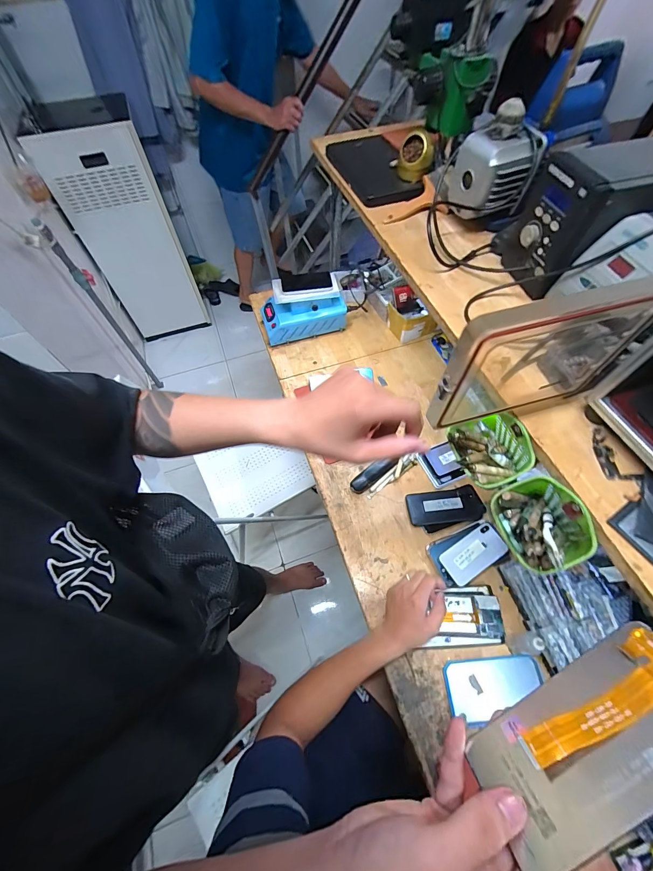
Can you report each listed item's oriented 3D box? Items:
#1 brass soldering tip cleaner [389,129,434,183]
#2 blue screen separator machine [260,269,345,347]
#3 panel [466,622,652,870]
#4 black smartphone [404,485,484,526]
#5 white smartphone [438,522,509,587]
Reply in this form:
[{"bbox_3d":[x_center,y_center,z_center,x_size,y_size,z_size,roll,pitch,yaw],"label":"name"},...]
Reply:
[{"bbox_3d":[0.178,-0.566,0.670,0.072,0.066,0.070,9,62,6],"label":"brass soldering tip cleaner"},{"bbox_3d":[-0.073,-0.385,0.998,0.252,0.153,0.135,-9,61,-3],"label":"blue screen separator machine"},{"bbox_3d":[0.167,0.188,0.208,0.152,0.013,0.070,-39,23,2],"label":"panel"},{"bbox_3d":[0.271,0.161,0.759,0.167,0.006,0.081,-9,61,-4],"label":"black smartphone"},{"bbox_3d":[0.307,0.244,0.690,0.138,0.011,0.069,-27,71,-16],"label":"white smartphone"}]

